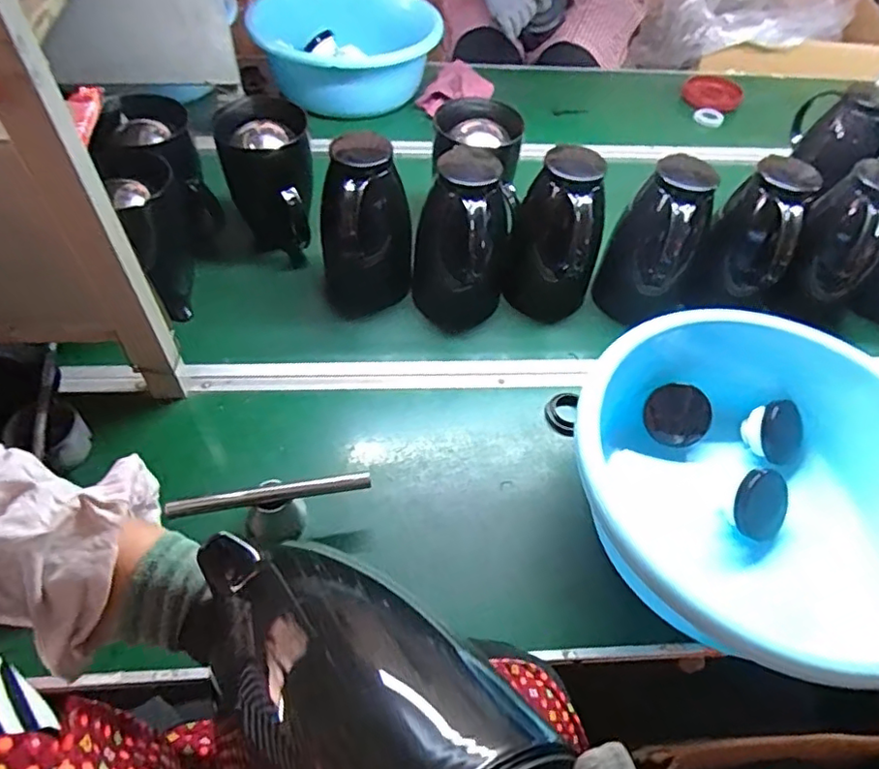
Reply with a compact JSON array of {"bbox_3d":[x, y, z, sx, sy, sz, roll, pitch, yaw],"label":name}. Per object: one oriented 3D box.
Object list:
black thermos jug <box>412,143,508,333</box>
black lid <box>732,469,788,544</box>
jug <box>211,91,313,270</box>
[{"bbox_3d":[0.028,-0.179,0.764,0.110,0.209,0.113,2,52,-3],"label":"black thermos jug"},{"bbox_3d":[0.347,0.129,0.632,0.071,0.016,0.079,6,93,-24],"label":"black lid"},{"bbox_3d":[-0.223,-0.263,0.797,0.122,0.182,0.131,-8,53,-11],"label":"jug"}]

